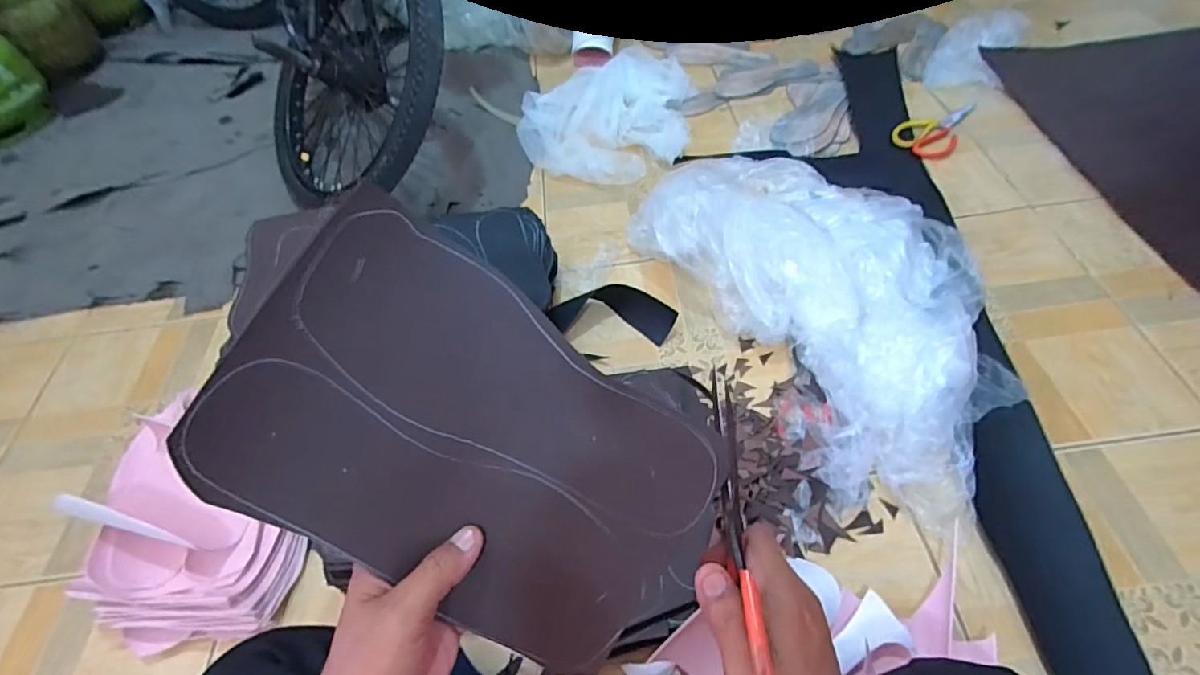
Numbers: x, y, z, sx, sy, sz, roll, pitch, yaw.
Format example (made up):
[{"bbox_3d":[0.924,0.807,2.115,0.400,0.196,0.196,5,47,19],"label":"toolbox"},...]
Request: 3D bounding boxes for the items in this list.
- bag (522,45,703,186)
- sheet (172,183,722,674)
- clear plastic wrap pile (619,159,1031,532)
[{"bbox_3d":[0.040,-0.452,1.076,0.373,0.056,0.298,-37,62,-19],"label":"bag"},{"bbox_3d":[-0.070,0.064,0.303,0.281,0.052,0.172,39,81,-10],"label":"sheet"},{"bbox_3d":[0.330,-0.093,0.756,0.380,0.119,0.650,-24,58,-12],"label":"clear plastic wrap pile"}]

